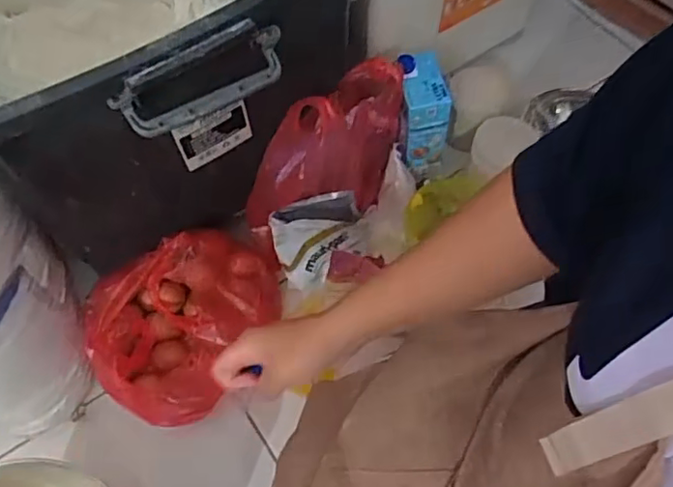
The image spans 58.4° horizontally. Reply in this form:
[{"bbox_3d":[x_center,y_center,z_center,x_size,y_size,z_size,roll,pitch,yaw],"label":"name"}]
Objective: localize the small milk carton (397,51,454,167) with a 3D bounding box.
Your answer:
[{"bbox_3d":[0.112,-0.182,0.837,0.069,0.140,0.080,-16,63,-7],"label":"small milk carton"}]

